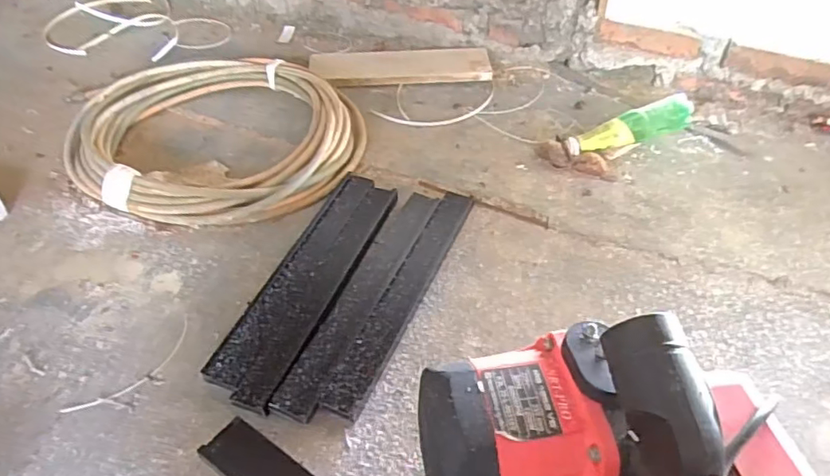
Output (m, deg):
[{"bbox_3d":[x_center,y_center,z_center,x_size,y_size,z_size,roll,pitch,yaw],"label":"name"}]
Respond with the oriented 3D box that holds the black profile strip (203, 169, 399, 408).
[{"bbox_3d":[-0.134,0.047,0.774,0.098,0.017,0.395,17,49,13],"label":"black profile strip"}]

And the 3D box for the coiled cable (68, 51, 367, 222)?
[{"bbox_3d":[-0.320,-0.183,0.974,0.452,0.054,0.407,7,48,5],"label":"coiled cable"}]

